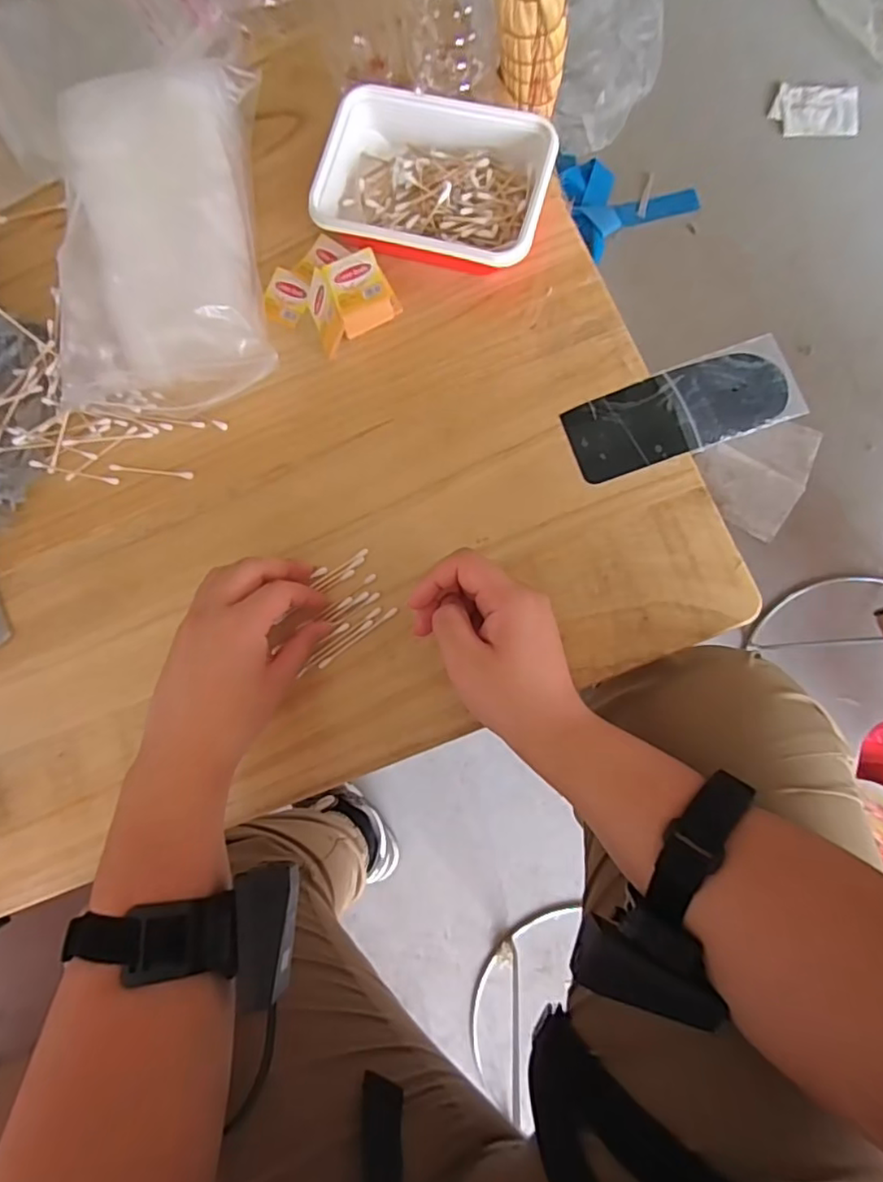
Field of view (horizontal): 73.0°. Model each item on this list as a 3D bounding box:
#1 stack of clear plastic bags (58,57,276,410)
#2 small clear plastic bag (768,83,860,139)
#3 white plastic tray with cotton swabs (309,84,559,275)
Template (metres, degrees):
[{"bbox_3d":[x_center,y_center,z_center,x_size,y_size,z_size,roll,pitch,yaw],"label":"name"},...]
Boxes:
[{"bbox_3d":[-0.220,-0.273,0.465,0.168,0.051,0.252,-7,82,5],"label":"stack of clear plastic bags"},{"bbox_3d":[0.636,-0.818,1.011,0.139,0.007,0.106,3,83,9],"label":"small clear plastic bag"},{"bbox_3d":[-0.002,-0.314,0.456,0.172,0.039,0.128,16,85,7],"label":"white plastic tray with cotton swabs"}]

